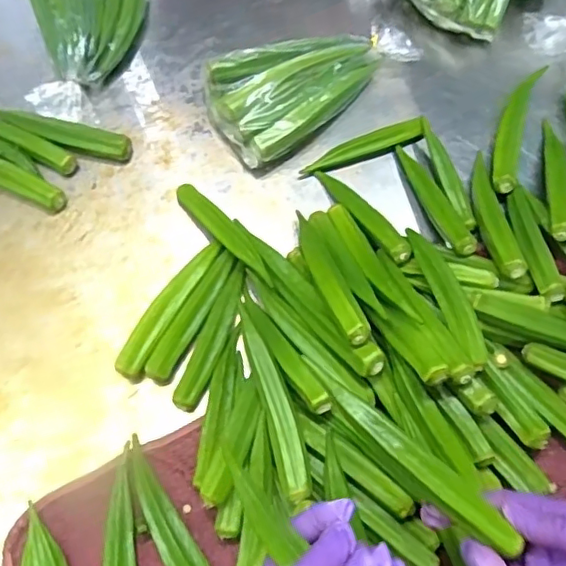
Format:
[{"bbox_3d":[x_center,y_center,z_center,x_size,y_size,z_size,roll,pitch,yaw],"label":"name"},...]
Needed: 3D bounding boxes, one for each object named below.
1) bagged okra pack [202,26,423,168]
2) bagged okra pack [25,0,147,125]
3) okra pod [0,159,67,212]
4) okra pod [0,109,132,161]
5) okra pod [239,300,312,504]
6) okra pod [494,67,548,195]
[{"bbox_3d":[0.031,-0.204,0.579,0.212,0.056,0.104,-35,72,-16],"label":"bagged okra pack"},{"bbox_3d":[-0.202,-0.257,0.596,0.123,0.053,0.189,-3,66,-4],"label":"bagged okra pack"},{"bbox_3d":[-0.271,-0.103,0.547,0.149,0.017,0.024,22,67,7],"label":"okra pod"},{"bbox_3d":[-0.219,-0.143,0.562,0.145,0.021,0.029,17,66,5],"label":"okra pod"},{"bbox_3d":[-0.005,0.086,0.435,0.024,0.014,0.144,-13,67,-8],"label":"okra pod"},{"bbox_3d":[0.223,-0.148,0.563,0.025,0.024,0.144,18,66,5],"label":"okra pod"}]

